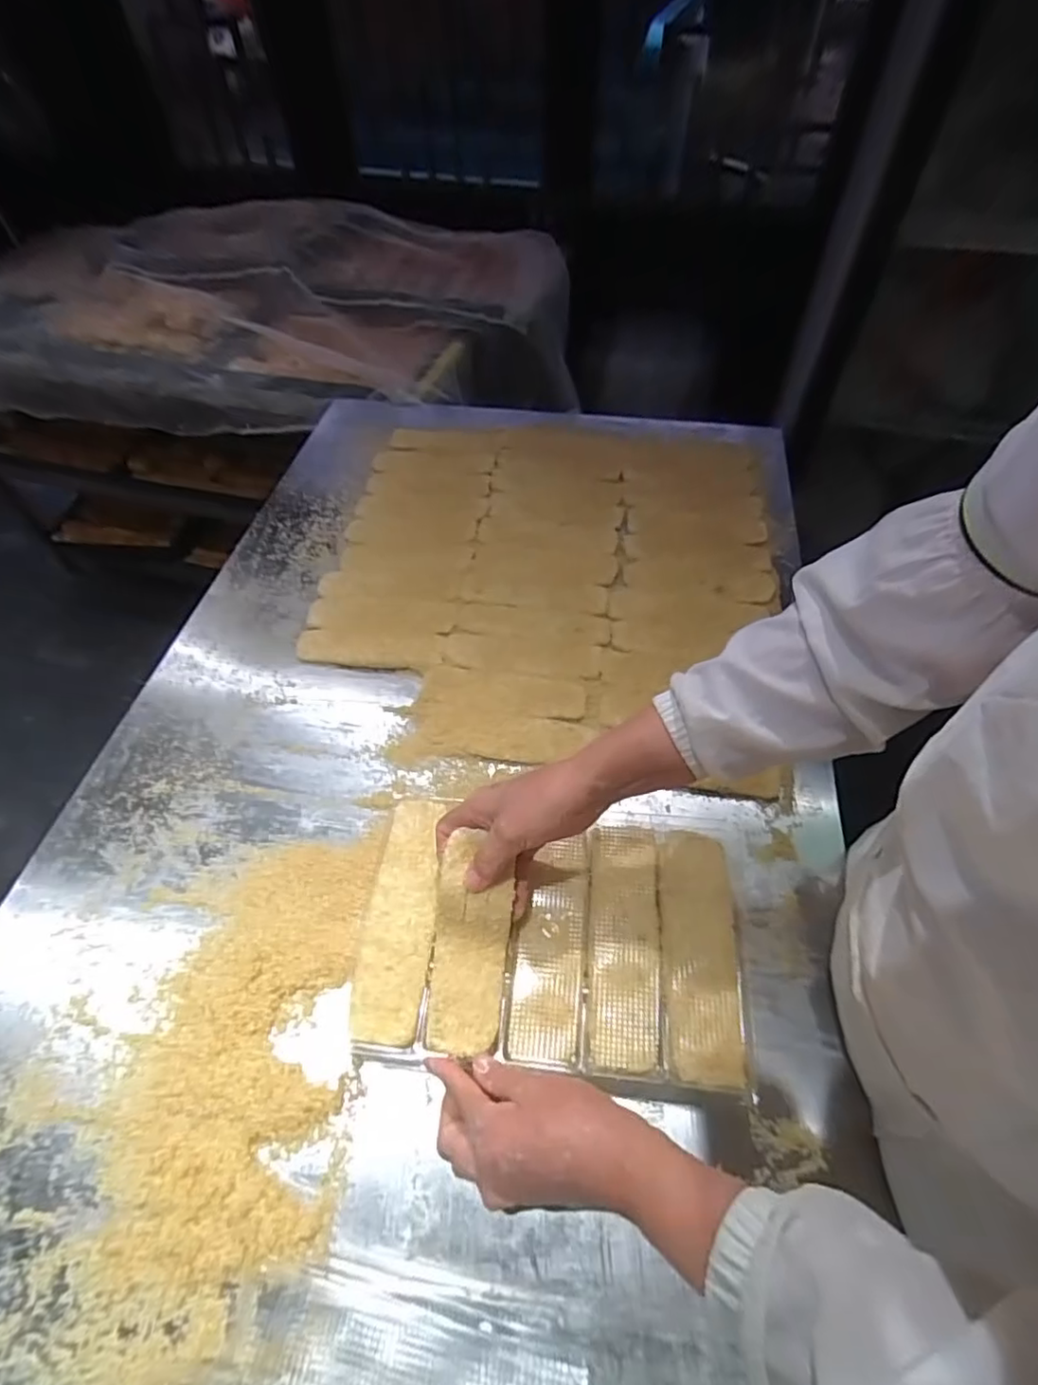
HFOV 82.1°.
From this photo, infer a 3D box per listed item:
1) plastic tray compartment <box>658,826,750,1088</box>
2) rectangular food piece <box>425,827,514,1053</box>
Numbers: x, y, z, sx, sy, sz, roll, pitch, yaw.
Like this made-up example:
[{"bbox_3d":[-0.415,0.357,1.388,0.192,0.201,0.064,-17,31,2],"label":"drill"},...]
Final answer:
[{"bbox_3d":[0.146,0.203,0.480,0.058,0.014,0.187,2,55,5],"label":"plastic tray compartment"},{"bbox_3d":[-0.038,0.189,0.459,0.059,0.025,0.151,0,80,4],"label":"rectangular food piece"}]

